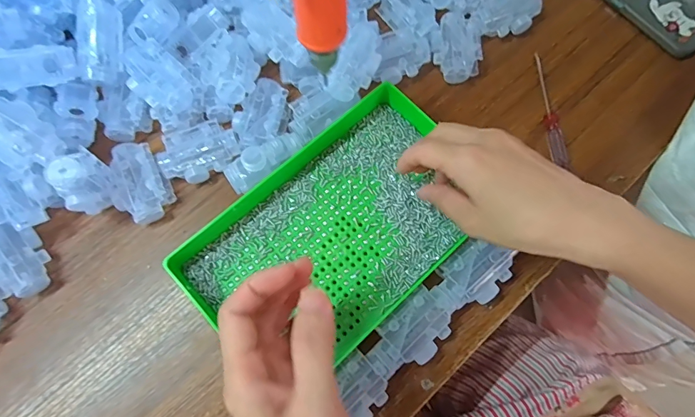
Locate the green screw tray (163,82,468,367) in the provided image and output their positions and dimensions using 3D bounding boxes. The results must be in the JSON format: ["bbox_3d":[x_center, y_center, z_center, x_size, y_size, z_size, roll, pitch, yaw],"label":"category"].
[{"bbox_3d":[-0.007,0.017,0.347,0.238,0.024,0.153,-41,80,-11],"label":"green screw tray"}]

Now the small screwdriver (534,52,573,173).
[{"bbox_3d":[0.193,-0.097,0.404,0.013,0.019,0.127,-2,72,-2],"label":"small screwdriver"}]

